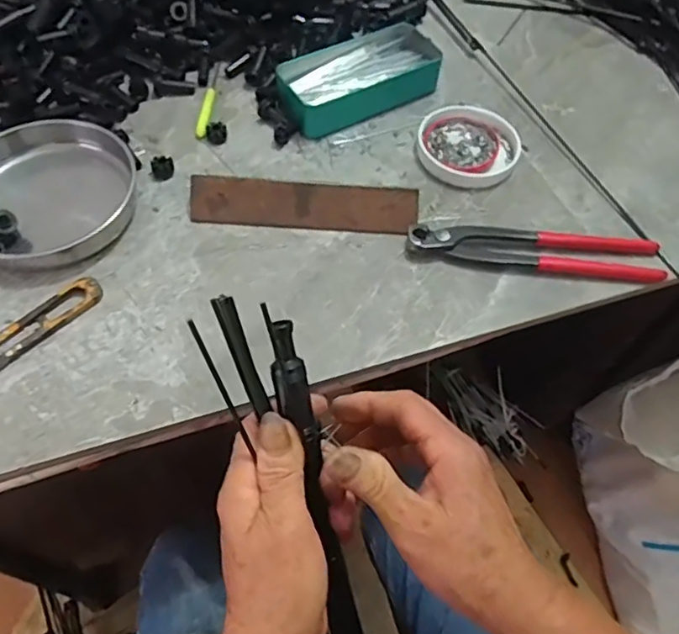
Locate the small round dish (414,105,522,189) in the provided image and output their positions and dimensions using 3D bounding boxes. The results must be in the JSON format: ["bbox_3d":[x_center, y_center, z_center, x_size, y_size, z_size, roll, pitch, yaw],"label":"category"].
[{"bbox_3d":[0.114,-0.153,0.519,0.088,0.015,0.078,-4,58,-5],"label":"small round dish"}]

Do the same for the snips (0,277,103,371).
[{"bbox_3d":[-0.218,0.011,0.404,0.116,0.008,0.028,-39,67,-23],"label":"snips"}]

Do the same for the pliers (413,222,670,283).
[{"bbox_3d":[0.152,-0.052,0.456,0.193,0.017,0.035,6,58,1],"label":"pliers"}]

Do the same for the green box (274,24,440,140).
[{"bbox_3d":[0.018,-0.225,0.550,0.159,0.031,0.080,-25,62,-17],"label":"green box"}]

